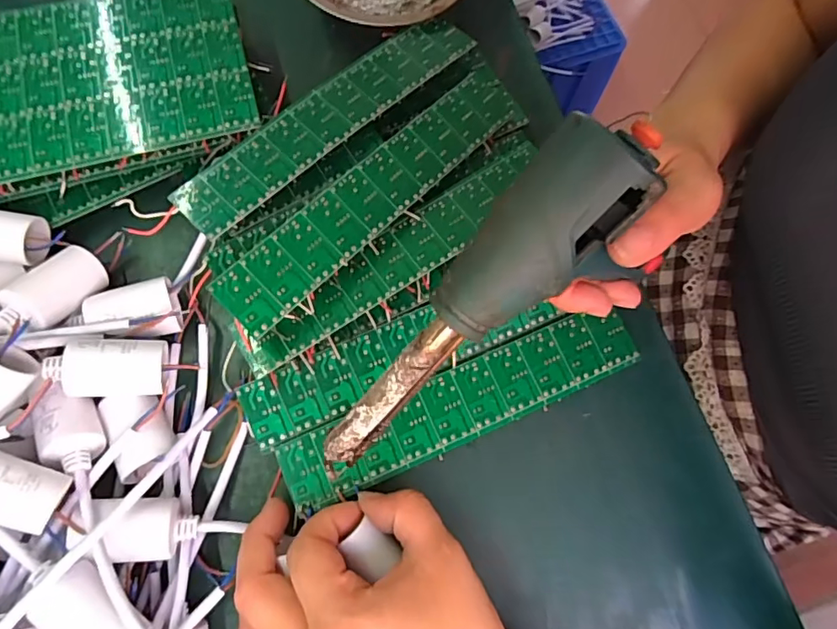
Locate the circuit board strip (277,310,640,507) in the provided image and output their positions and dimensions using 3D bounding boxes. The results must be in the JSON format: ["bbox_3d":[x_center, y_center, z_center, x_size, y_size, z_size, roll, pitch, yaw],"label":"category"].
[{"bbox_3d":[0.025,0.047,0.285,0.200,0.004,0.039,-23,76,-8],"label":"circuit board strip"}]

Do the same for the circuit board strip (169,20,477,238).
[{"bbox_3d":[-0.050,-0.116,0.302,0.198,0.004,0.038,-42,77,-17],"label":"circuit board strip"}]

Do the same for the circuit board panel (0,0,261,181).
[{"bbox_3d":[-0.202,-0.133,0.297,0.200,0.005,0.110,-15,75,-5],"label":"circuit board panel"}]

